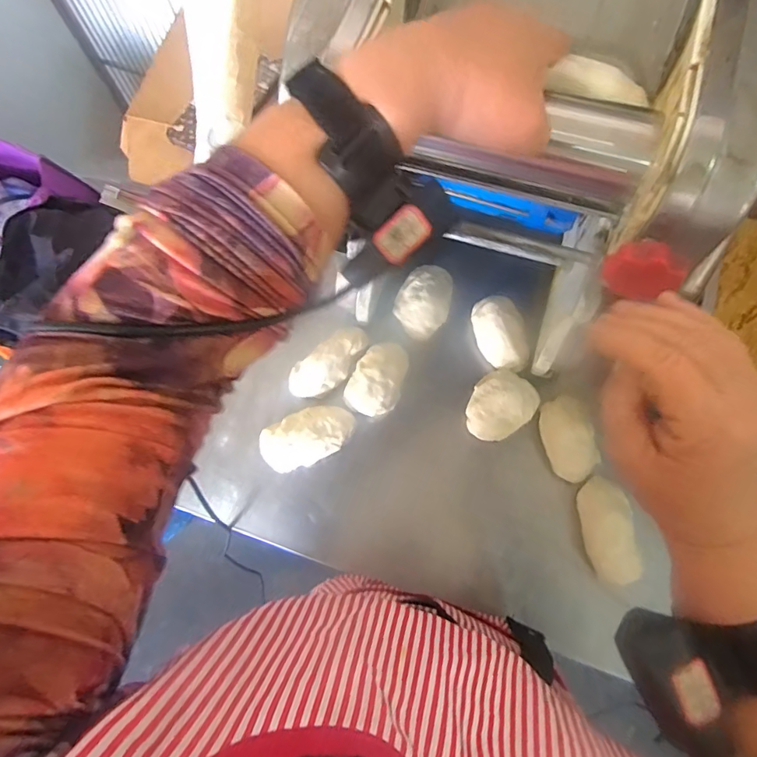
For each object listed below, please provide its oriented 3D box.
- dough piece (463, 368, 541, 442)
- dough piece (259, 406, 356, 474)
[{"bbox_3d":[0.138,0.033,0.572,0.067,0.032,0.080,37,76,13],"label":"dough piece"},{"bbox_3d":[-0.081,0.068,0.580,0.107,0.047,0.057,-23,72,-6],"label":"dough piece"}]

